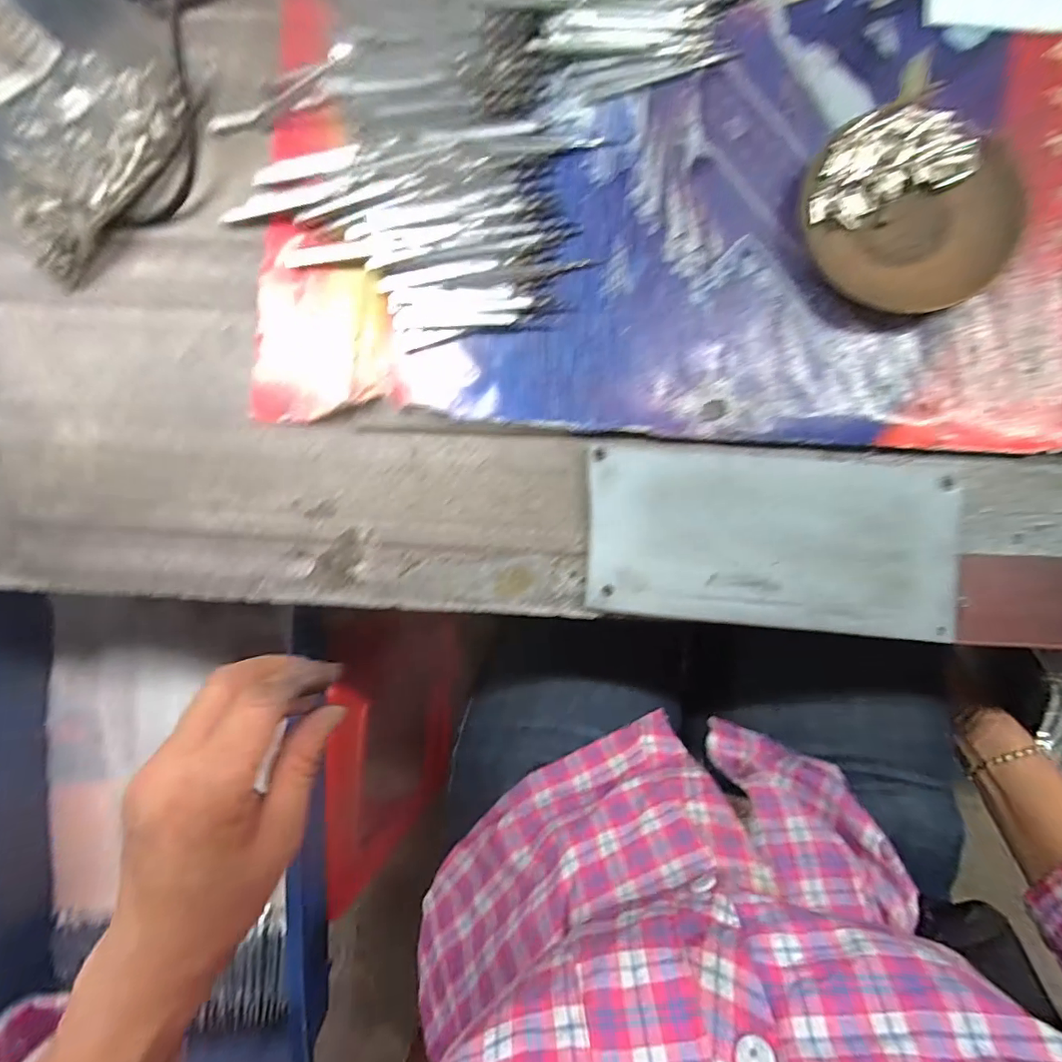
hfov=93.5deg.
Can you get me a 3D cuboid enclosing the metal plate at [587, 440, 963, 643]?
[{"bbox_3d":[0.132,0.004,0.279,0.198,0.007,0.096,5,84,3],"label":"metal plate"}]

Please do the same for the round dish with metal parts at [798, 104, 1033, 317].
[{"bbox_3d":[0.212,-0.181,0.278,0.111,0.017,0.108,0,88,3],"label":"round dish with metal parts"}]

